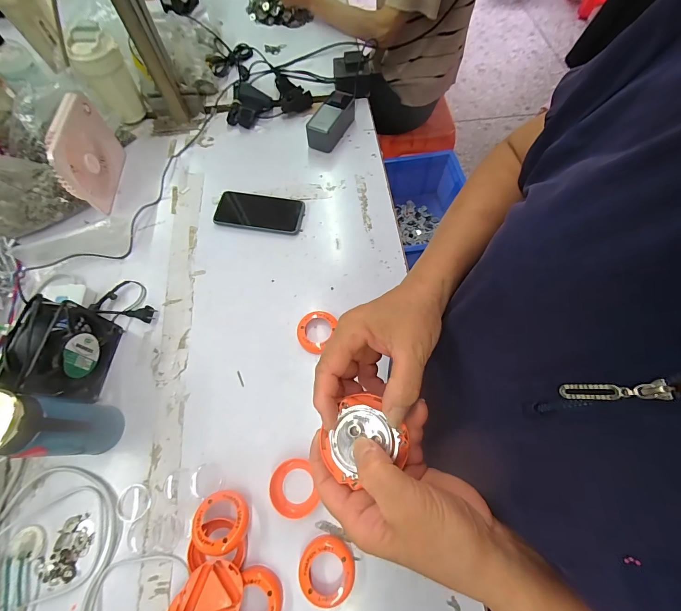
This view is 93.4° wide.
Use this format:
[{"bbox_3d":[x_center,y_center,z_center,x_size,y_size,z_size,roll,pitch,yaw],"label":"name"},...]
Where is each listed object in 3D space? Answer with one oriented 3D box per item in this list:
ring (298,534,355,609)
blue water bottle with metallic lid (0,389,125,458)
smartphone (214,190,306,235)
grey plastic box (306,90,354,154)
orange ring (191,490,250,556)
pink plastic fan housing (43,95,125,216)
[{"bbox_3d":[-0.016,0.317,0.385,0.065,0.018,0.066,0,67,0],"label":"ring"},{"bbox_3d":[-0.338,0.146,0.385,0.061,0.171,0.062,8,67,4],"label":"blue water bottle with metallic lid"},{"bbox_3d":[-0.150,-0.177,0.600,0.160,0.013,0.082,8,67,4],"label":"smartphone"},{"bbox_3d":[-0.017,-0.387,0.667,0.059,0.054,0.141,24,69,10],"label":"grey plastic box"},{"bbox_3d":[-0.148,0.266,0.395,0.065,0.012,0.067,1,47,-2],"label":"orange ring"},{"bbox_3d":[-0.458,-0.277,0.582,0.023,0.134,0.169,-4,66,4],"label":"pink plastic fan housing"}]

